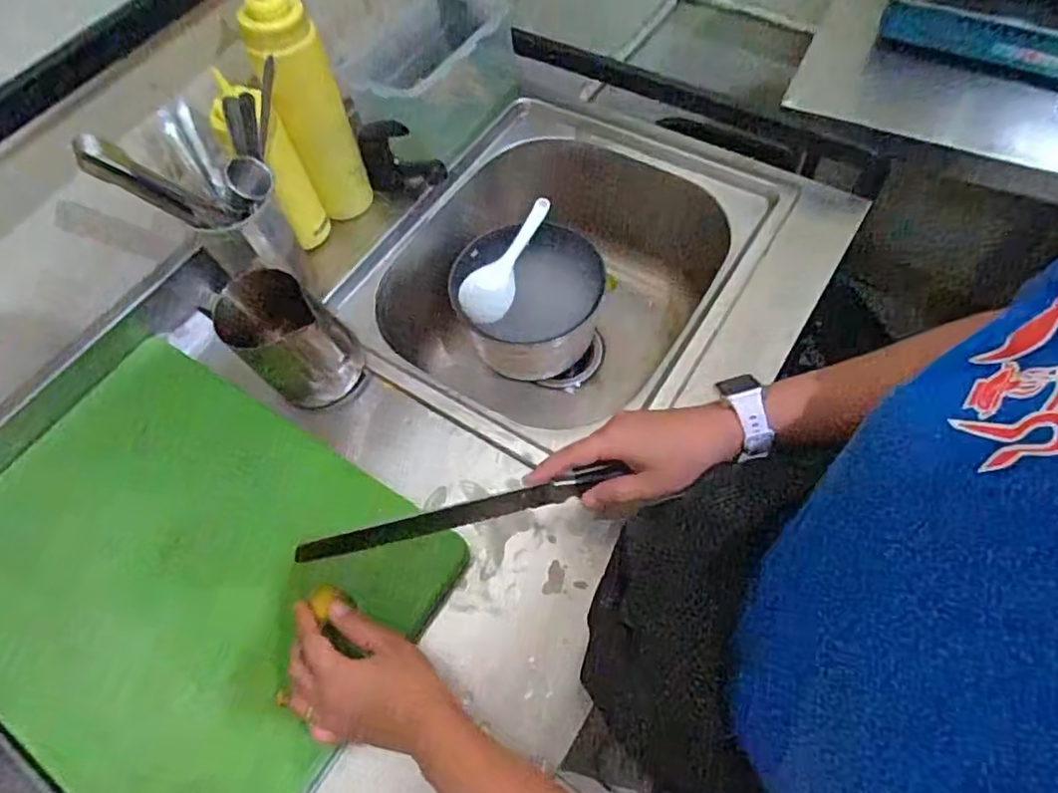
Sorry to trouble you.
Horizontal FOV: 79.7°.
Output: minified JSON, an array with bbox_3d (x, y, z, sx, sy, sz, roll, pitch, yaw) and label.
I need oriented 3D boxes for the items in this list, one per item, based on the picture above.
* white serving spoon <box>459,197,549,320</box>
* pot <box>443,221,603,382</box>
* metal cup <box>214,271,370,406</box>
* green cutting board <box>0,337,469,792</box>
[{"bbox_3d":[-0.030,-0.162,0.735,0.055,0.035,0.162,18,66,13],"label":"white serving spoon"},{"bbox_3d":[-0.004,-0.114,0.759,0.168,0.107,0.149,8,64,9],"label":"pot"},{"bbox_3d":[-0.201,-0.047,0.544,0.074,0.116,0.081,-2,63,4],"label":"metal cup"},{"bbox_3d":[-0.285,0.133,0.503,0.390,0.025,0.287,28,69,19],"label":"green cutting board"}]

